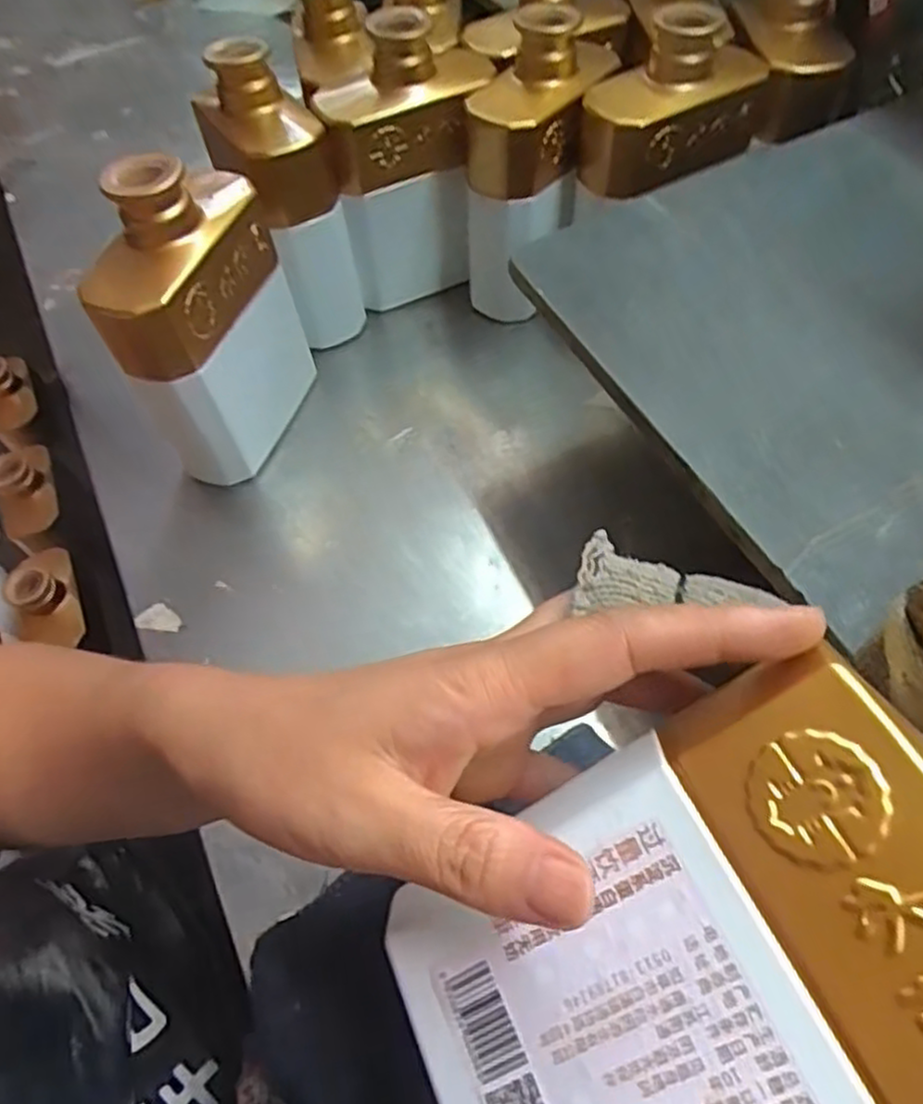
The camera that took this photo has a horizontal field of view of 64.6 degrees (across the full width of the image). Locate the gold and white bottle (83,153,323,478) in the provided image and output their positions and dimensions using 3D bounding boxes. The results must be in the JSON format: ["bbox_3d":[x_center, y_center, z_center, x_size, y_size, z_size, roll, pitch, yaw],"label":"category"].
[{"bbox_3d":[-0.142,-0.128,0.412,0.050,0.175,0.111,14,58,11],"label":"gold and white bottle"}]

